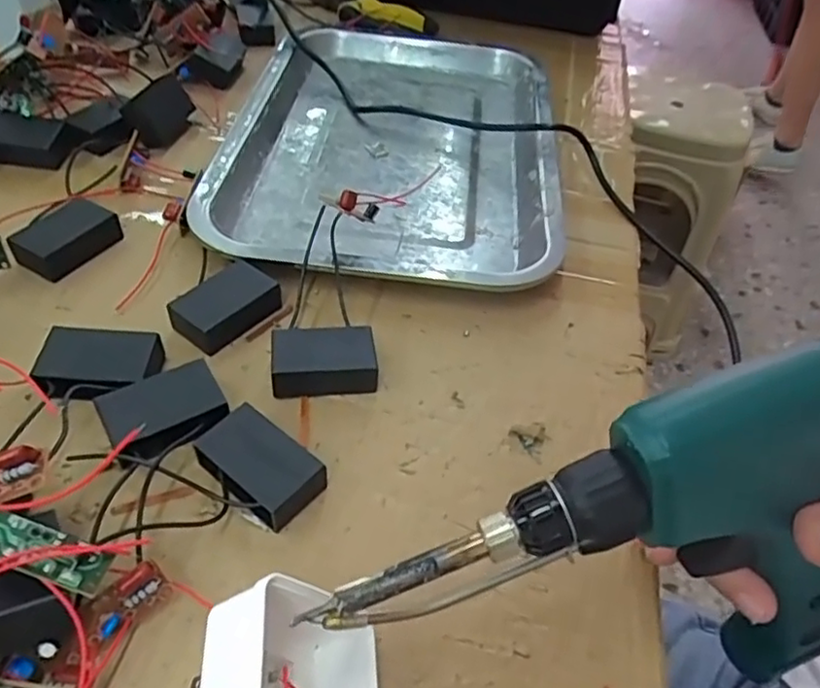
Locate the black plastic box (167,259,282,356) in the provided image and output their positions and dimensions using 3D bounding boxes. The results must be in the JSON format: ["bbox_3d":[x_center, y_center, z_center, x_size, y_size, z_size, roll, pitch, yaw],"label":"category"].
[{"bbox_3d":[-0.093,-0.020,0.323,0.032,0.017,0.048,38,54,25],"label":"black plastic box"}]

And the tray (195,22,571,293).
[{"bbox_3d":[-0.009,-0.141,0.439,0.209,0.021,0.299,6,47,-1],"label":"tray"}]

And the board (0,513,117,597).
[{"bbox_3d":[-0.117,0.064,0.203,0.044,0.005,0.016,26,47,-8],"label":"board"}]

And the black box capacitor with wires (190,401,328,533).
[{"bbox_3d":[-0.061,0.049,0.263,0.049,0.017,0.028,32,52,21],"label":"black box capacitor with wires"}]

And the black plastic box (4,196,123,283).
[{"bbox_3d":[-0.185,-0.057,0.349,0.029,0.019,0.049,30,51,20],"label":"black plastic box"}]

